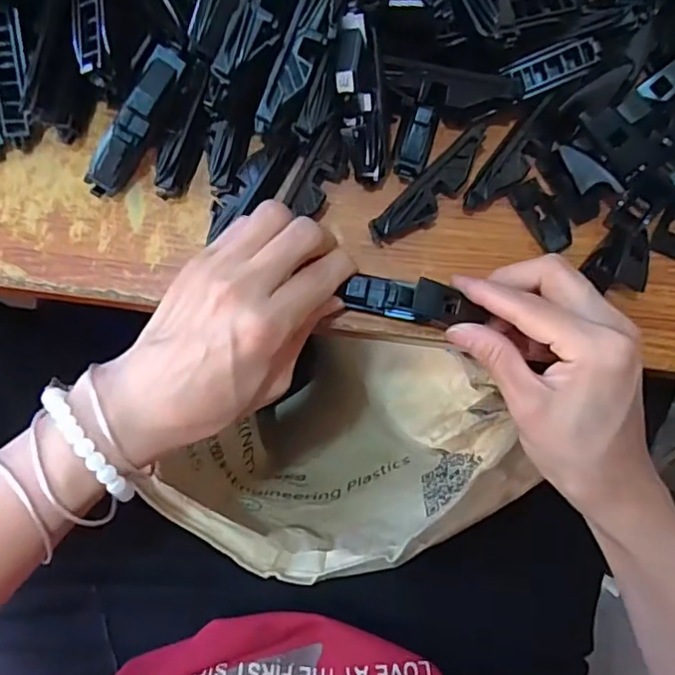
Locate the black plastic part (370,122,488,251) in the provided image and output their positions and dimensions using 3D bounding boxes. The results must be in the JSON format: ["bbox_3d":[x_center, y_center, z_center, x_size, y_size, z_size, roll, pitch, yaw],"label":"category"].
[{"bbox_3d":[0.051,-0.078,0.300,0.080,0.015,0.019,-43,88,-6],"label":"black plastic part"}]

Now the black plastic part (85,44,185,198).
[{"bbox_3d":[-0.101,-0.105,0.282,0.015,0.018,0.078,33,101,-1],"label":"black plastic part"}]

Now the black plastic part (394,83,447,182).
[{"bbox_3d":[0.043,-0.107,0.302,0.016,0.018,0.048,20,108,-2],"label":"black plastic part"}]

